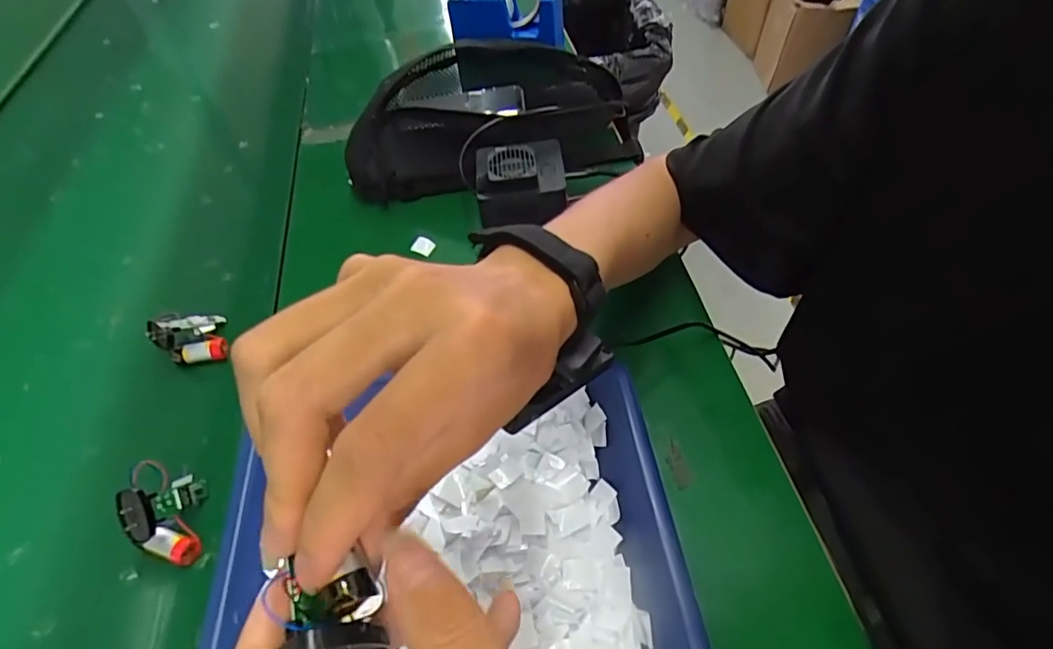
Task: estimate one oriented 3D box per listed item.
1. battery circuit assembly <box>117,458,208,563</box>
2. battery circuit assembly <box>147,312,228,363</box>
[{"bbox_3d":[-0.224,0.117,0.330,0.029,0.046,0.051,-11,53,-6],"label":"battery circuit assembly"},{"bbox_3d":[-0.269,0.007,0.428,0.048,0.032,0.044,-1,53,1],"label":"battery circuit assembly"}]

